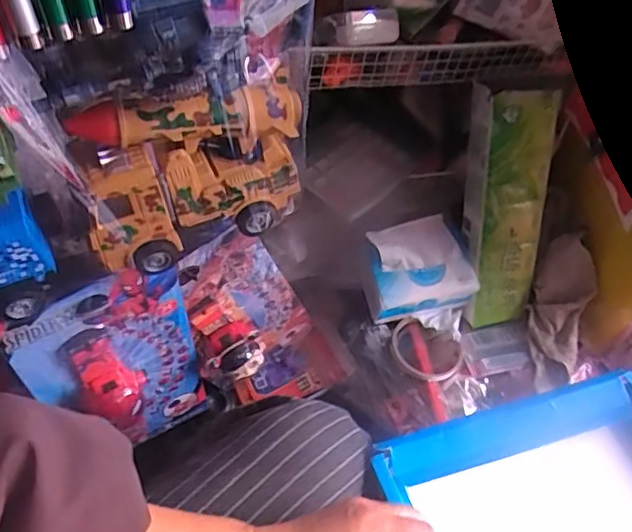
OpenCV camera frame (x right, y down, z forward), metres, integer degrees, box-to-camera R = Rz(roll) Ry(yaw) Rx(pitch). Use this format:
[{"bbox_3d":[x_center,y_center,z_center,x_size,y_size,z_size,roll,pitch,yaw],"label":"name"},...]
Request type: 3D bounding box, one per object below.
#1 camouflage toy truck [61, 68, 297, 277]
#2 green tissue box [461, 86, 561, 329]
[{"bbox_3d":[-0.078,-0.060,0.385,0.148,0.105,0.051,-13,56,-14],"label":"camouflage toy truck"},{"bbox_3d":[0.206,-0.061,0.650,0.077,0.275,0.059,-15,31,-15],"label":"green tissue box"}]

